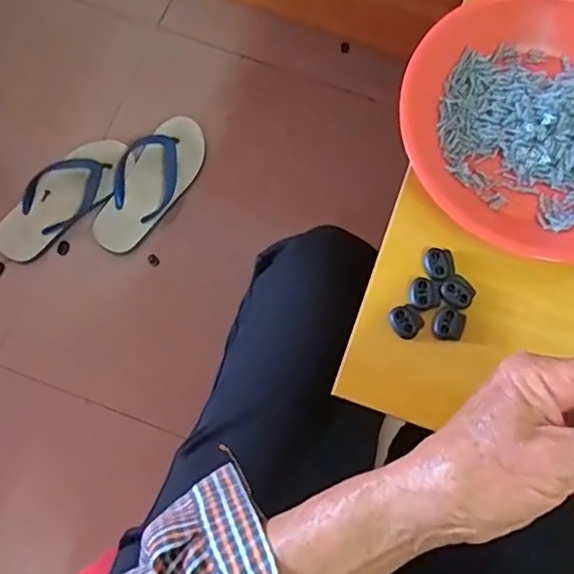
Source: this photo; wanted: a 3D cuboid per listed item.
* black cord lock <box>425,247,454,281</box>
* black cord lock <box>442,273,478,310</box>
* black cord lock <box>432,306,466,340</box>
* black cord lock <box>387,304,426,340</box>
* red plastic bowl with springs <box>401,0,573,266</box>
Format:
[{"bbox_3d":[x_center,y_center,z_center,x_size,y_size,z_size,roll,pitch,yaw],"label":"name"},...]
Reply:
[{"bbox_3d":[0.101,-0.016,0.402,0.019,0.004,0.022,-12,77,-4],"label":"black cord lock"},{"bbox_3d":[0.112,0.003,0.396,0.020,0.004,0.021,-43,81,-10],"label":"black cord lock"},{"bbox_3d":[0.105,0.024,0.391,0.020,0.004,0.021,26,77,5],"label":"black cord lock"},{"bbox_3d":[0.077,0.021,0.391,0.021,0.004,0.020,43,80,9],"label":"black cord lock"},{"bbox_3d":[0.176,-0.112,0.412,0.190,0.030,0.173,0,76,-1],"label":"red plastic bowl with springs"}]

